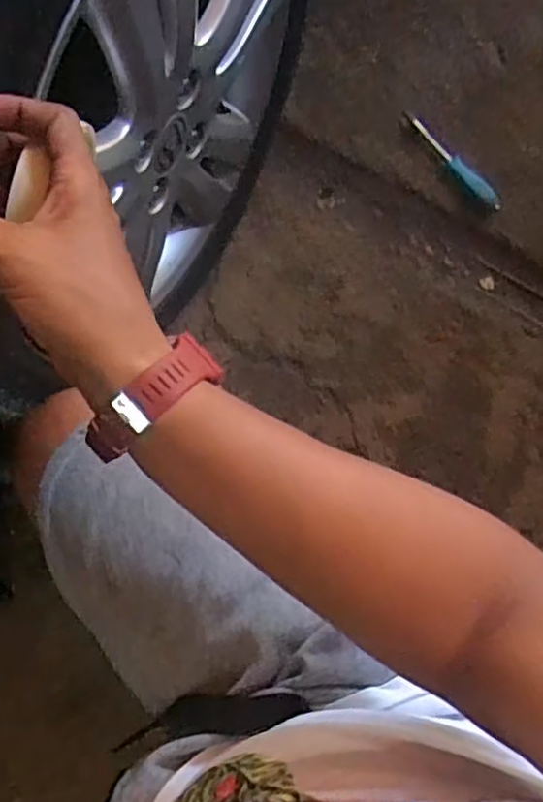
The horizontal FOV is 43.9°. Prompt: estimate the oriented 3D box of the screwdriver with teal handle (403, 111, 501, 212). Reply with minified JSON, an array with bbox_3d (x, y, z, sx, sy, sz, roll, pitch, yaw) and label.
[{"bbox_3d":[0.243,-0.321,0.912,0.023,0.030,0.177,-41,83,-8],"label":"screwdriver with teal handle"}]

